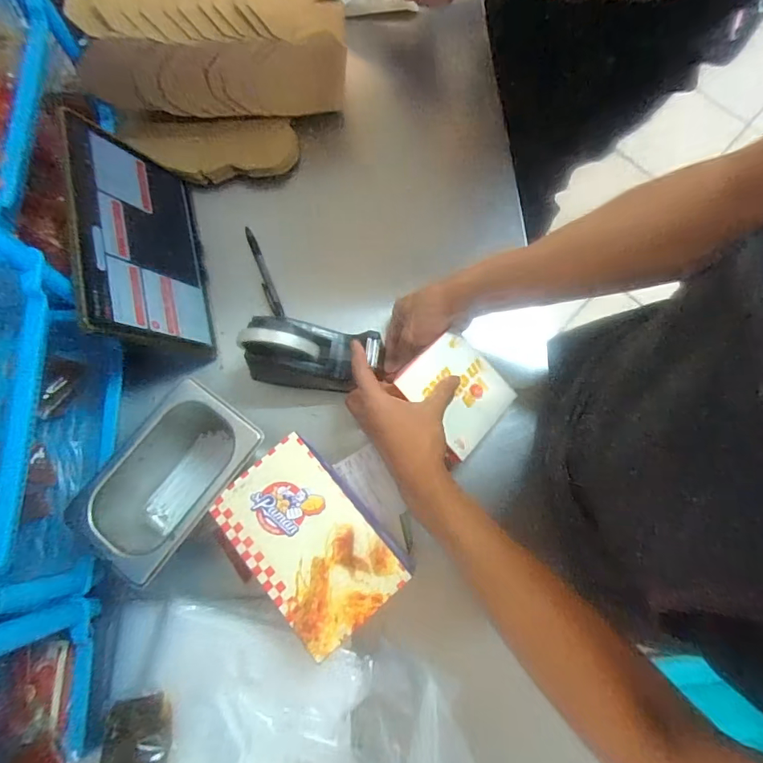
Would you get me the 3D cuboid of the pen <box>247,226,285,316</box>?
[{"bbox_3d":[-0.153,-0.142,0.628,0.014,0.011,0.133,-21,77,-5],"label":"pen"}]

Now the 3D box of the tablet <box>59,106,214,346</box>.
[{"bbox_3d":[-0.271,-0.164,0.546,0.008,0.166,0.246,-20,77,23],"label":"tablet"}]

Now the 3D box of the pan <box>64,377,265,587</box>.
[{"bbox_3d":[-0.207,0.101,0.506,0.113,0.088,0.176,34,78,8],"label":"pan"}]

